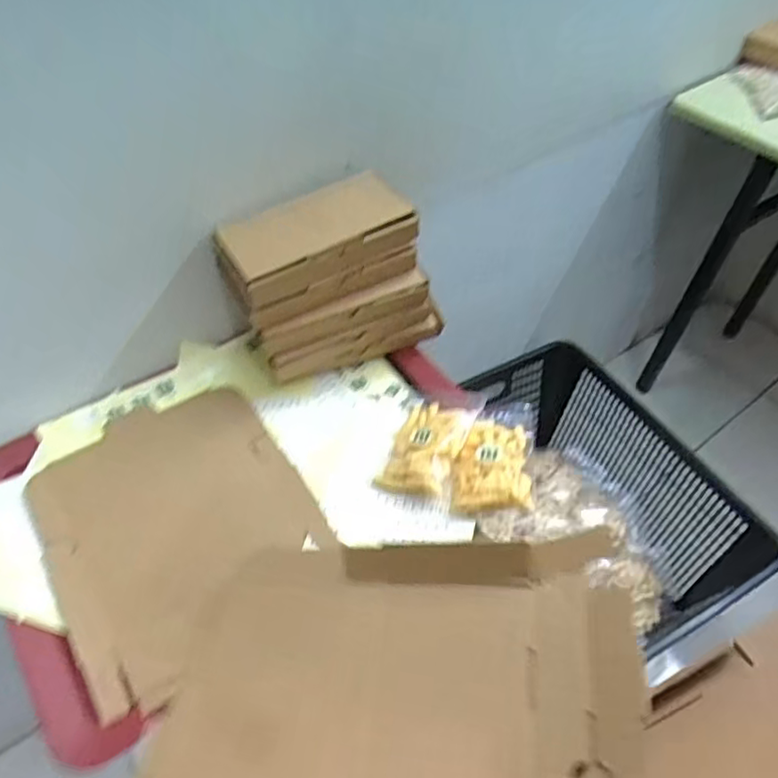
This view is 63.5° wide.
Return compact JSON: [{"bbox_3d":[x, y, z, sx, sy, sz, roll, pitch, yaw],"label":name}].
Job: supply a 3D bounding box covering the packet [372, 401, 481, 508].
[{"bbox_3d":[0.044,0.060,0.688,0.078,0.031,0.115,16,52,14],"label":"packet"}]

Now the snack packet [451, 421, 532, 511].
[{"bbox_3d":[0.107,0.078,0.665,0.079,0.028,0.109,3,50,3],"label":"snack packet"}]

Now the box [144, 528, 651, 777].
[{"bbox_3d":[-0.012,0.216,0.363,0.299,0.019,0.251,-9,53,21],"label":"box"}]

